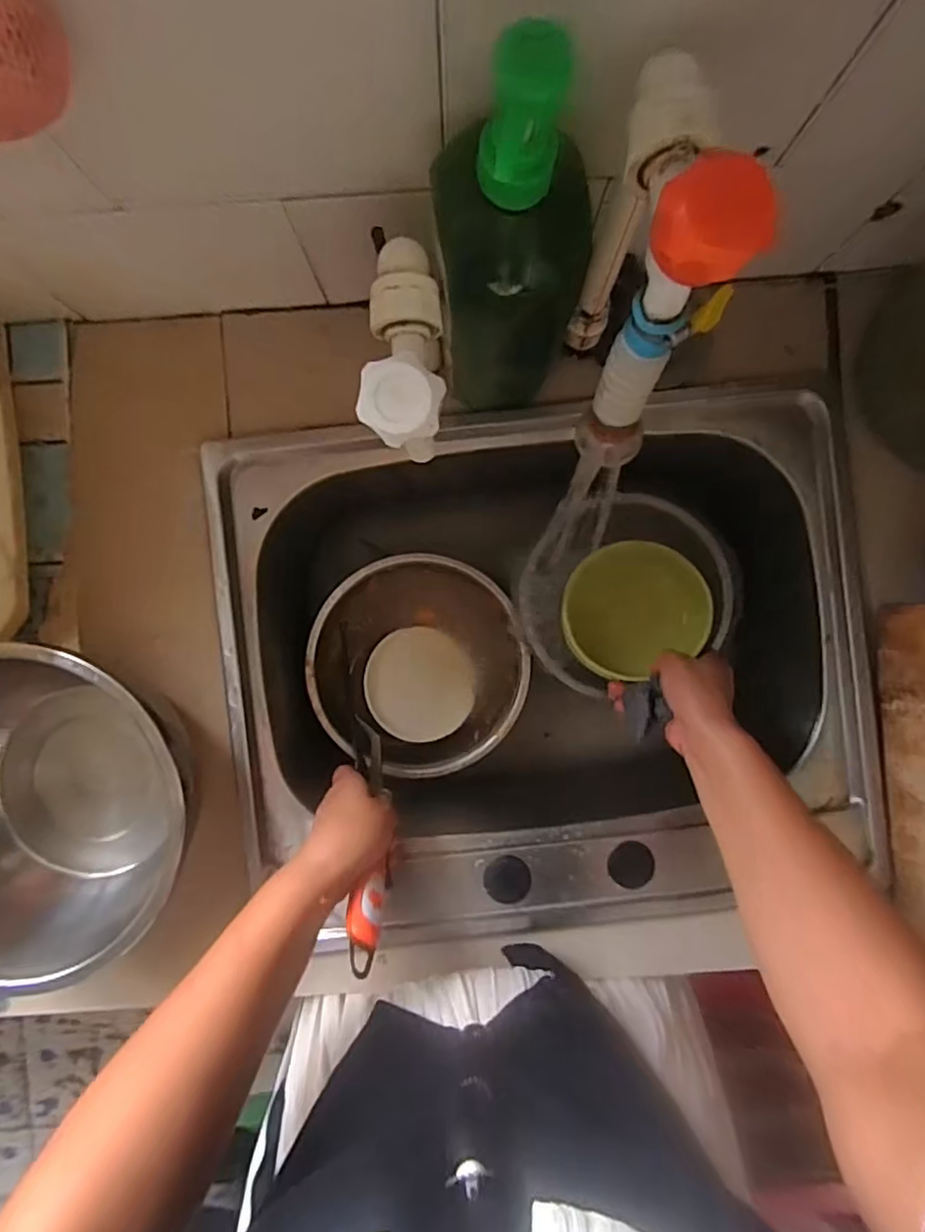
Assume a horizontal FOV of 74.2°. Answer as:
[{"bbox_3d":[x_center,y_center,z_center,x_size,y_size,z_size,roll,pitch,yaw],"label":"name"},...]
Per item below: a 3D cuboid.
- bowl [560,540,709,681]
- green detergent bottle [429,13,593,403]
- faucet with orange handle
[{"bbox_3d":[0.158,-0.006,0.558,0.115,0.049,0.120,0,92,0],"label":"bowl"},{"bbox_3d":[0.030,-0.201,0.356,0.076,0.272,0.086,19,92,0],"label":"green detergent bottle"},{"bbox_3d":[0.098,-0.168,0.305,0.049,0.166,0.135,-1,92,0],"label":"faucet with orange handle"}]

